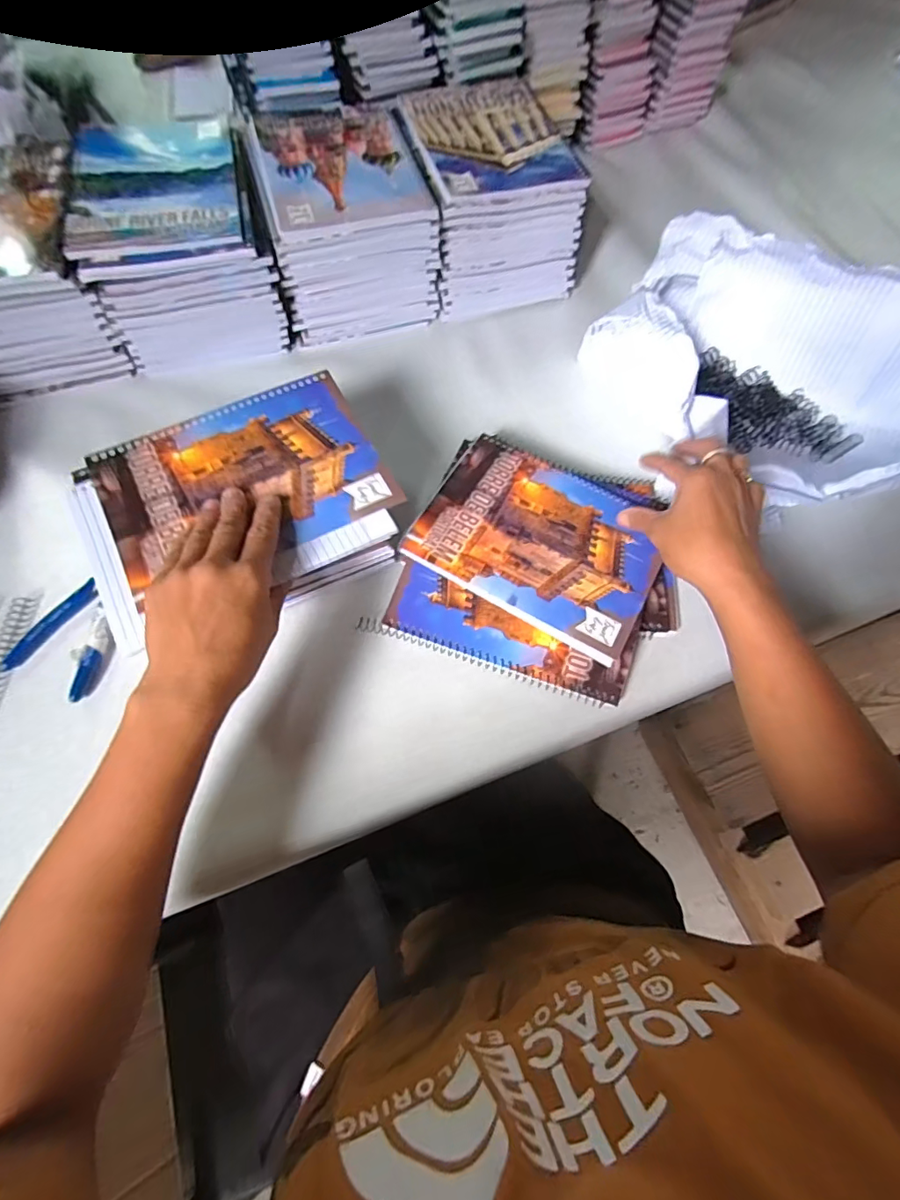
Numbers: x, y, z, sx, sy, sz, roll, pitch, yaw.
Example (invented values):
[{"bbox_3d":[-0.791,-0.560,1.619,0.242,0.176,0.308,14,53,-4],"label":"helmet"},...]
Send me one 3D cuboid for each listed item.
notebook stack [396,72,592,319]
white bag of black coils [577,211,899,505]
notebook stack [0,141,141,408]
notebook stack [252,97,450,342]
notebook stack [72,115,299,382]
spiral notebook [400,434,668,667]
[{"bbox_3d":[0.039,-0.449,0.564,0.158,0.113,0.207,-12,68,-7],"label":"notebook stack"},{"bbox_3d":[0.290,-0.218,0.470,0.314,0.111,0.203,43,72,15],"label":"white bag of black coils"},{"bbox_3d":[-0.426,-0.316,0.490,0.170,0.116,0.190,-16,69,-8],"label":"notebook stack"},{"bbox_3d":[-0.108,-0.404,0.541,0.162,0.112,0.198,-14,68,-7],"label":"notebook stack"},{"bbox_3d":[-0.266,-0.361,0.515,0.171,0.109,0.214,-13,68,-7],"label":"notebook stack"},{"bbox_3d":[0.080,-0.057,0.432,0.193,0.010,0.153,28,69,10],"label":"spiral notebook"}]

